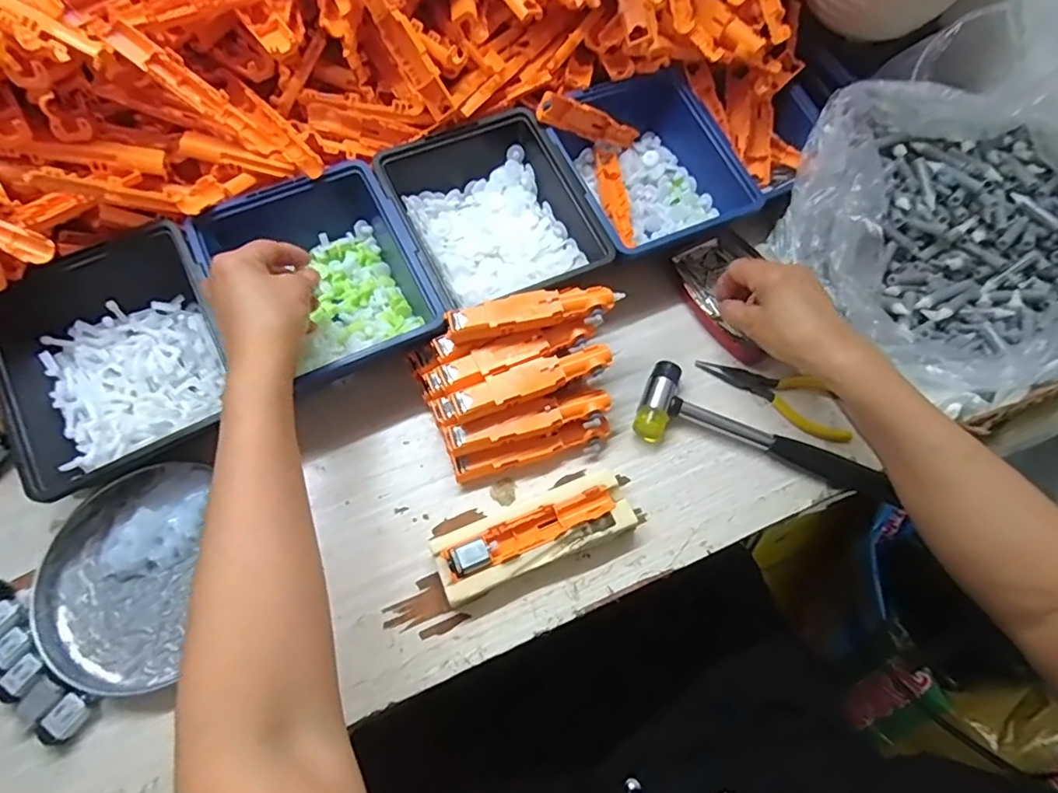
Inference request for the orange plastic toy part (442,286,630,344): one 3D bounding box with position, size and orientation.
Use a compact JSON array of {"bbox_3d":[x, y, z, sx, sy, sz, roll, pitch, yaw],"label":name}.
[{"bbox_3d":[0.005,-0.062,0.407,0.123,0.011,0.027,-12,66,-8],"label":"orange plastic toy part"}]

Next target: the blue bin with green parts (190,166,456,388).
[{"bbox_3d":[-0.160,-0.087,0.446,0.141,0.060,0.163,-27,69,-14],"label":"blue bin with green parts"}]

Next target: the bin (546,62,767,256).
[{"bbox_3d":[0.097,-0.202,0.509,0.144,0.064,0.176,-23,68,-13],"label":"bin"}]

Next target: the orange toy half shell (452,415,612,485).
[{"bbox_3d":[0.004,0.038,0.419,0.117,0.031,0.020,-13,66,-9],"label":"orange toy half shell"}]

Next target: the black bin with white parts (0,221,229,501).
[{"bbox_3d":[-0.290,-0.027,0.409,0.147,0.060,0.166,-28,69,-15],"label":"black bin with white parts"}]

